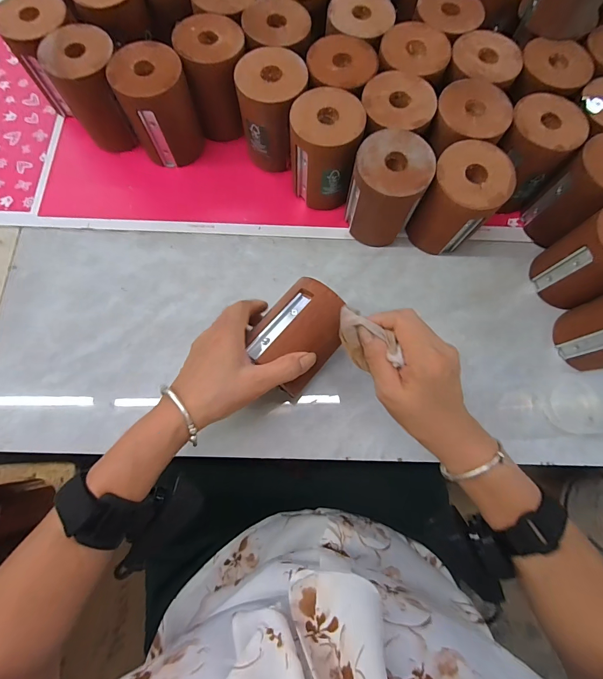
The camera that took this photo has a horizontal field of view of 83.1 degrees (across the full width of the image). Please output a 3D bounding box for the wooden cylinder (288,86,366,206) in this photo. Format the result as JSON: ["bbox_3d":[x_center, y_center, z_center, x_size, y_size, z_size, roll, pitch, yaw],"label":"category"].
[{"bbox_3d":[0.026,-0.214,0.400,0.076,0.104,0.082,7,74,0],"label":"wooden cylinder"}]

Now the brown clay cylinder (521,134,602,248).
[{"bbox_3d":[0.320,-0.161,0.393,0.086,0.106,0.077,-26,76,-9],"label":"brown clay cylinder"}]

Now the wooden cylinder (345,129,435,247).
[{"bbox_3d":[0.092,-0.161,0.388,0.079,0.107,0.079,15,74,3],"label":"wooden cylinder"}]

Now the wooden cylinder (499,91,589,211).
[{"bbox_3d":[0.257,-0.214,0.399,0.075,0.095,0.079,0,74,-2],"label":"wooden cylinder"}]

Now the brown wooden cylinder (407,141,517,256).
[{"bbox_3d":[0.172,-0.150,0.386,0.074,0.107,0.068,0,74,-2],"label":"brown wooden cylinder"}]

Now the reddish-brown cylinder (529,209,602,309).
[{"bbox_3d":[0.322,-0.086,0.374,0.082,0.104,0.079,-19,75,-7],"label":"reddish-brown cylinder"}]

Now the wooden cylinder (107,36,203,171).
[{"bbox_3d":[-0.171,-0.277,0.416,0.078,0.107,0.076,-16,75,-6],"label":"wooden cylinder"}]

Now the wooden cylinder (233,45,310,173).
[{"bbox_3d":[-0.034,-0.271,0.410,0.073,0.095,0.077,-1,74,-2],"label":"wooden cylinder"}]

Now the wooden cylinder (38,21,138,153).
[{"bbox_3d":[-0.247,-0.299,0.418,0.076,0.107,0.078,-21,76,-7],"label":"wooden cylinder"}]

